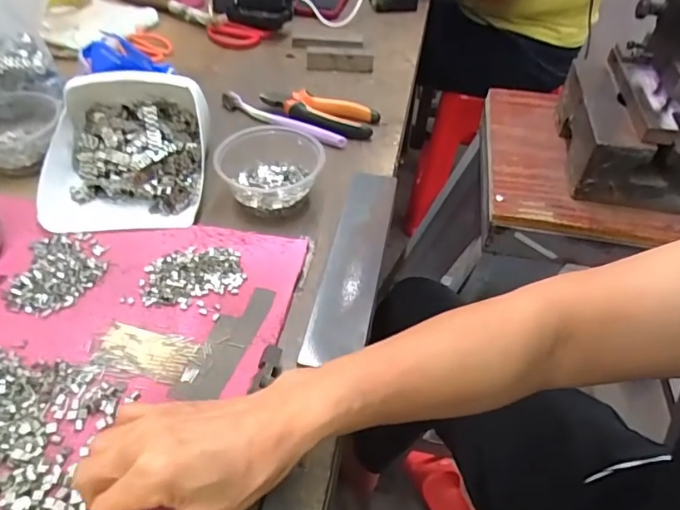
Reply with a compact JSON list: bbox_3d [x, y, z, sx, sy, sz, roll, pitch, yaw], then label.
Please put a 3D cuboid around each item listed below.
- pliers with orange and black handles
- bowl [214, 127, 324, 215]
[{"bbox_3d":[-0.029,-0.179,0.627,0.148,0.023,0.056,20,49,13],"label":"pliers with orange and black handles"},{"bbox_3d":[-0.075,-0.088,0.516,0.112,0.047,0.096,9,47,3],"label":"bowl"}]

